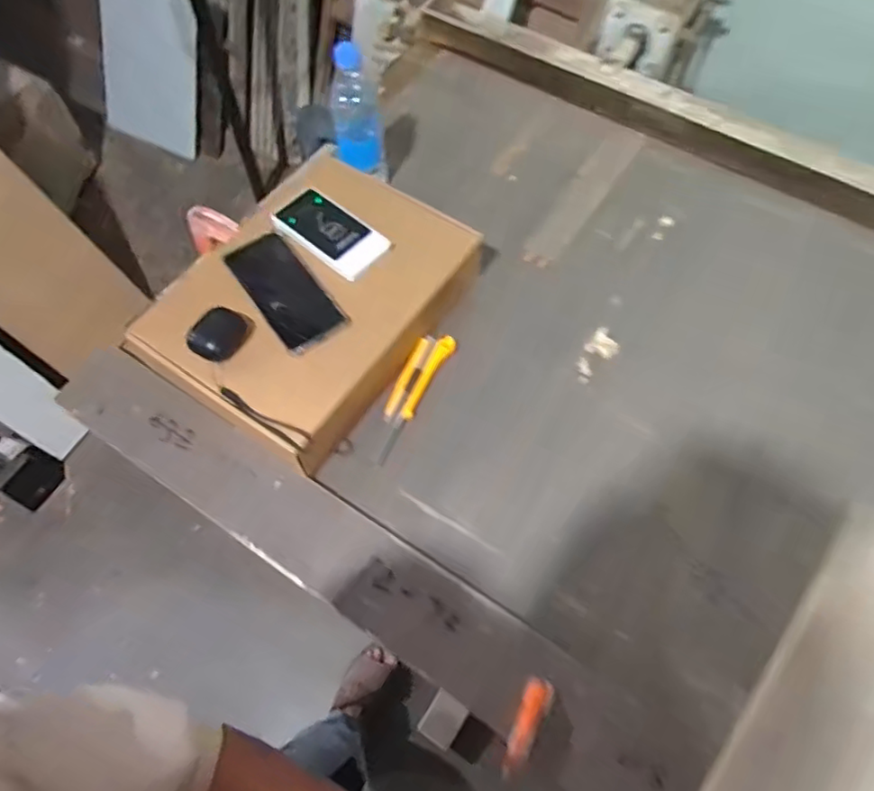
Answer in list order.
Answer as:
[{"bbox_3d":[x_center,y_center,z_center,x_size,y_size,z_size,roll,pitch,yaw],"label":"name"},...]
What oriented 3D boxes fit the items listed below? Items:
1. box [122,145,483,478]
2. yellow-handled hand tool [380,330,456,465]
[{"bbox_3d":[-0.150,-0.120,0.751,0.267,0.099,0.360,32,66,15],"label":"box"},{"bbox_3d":[-0.023,0.000,0.748,0.020,0.008,0.185,23,64,11],"label":"yellow-handled hand tool"}]

